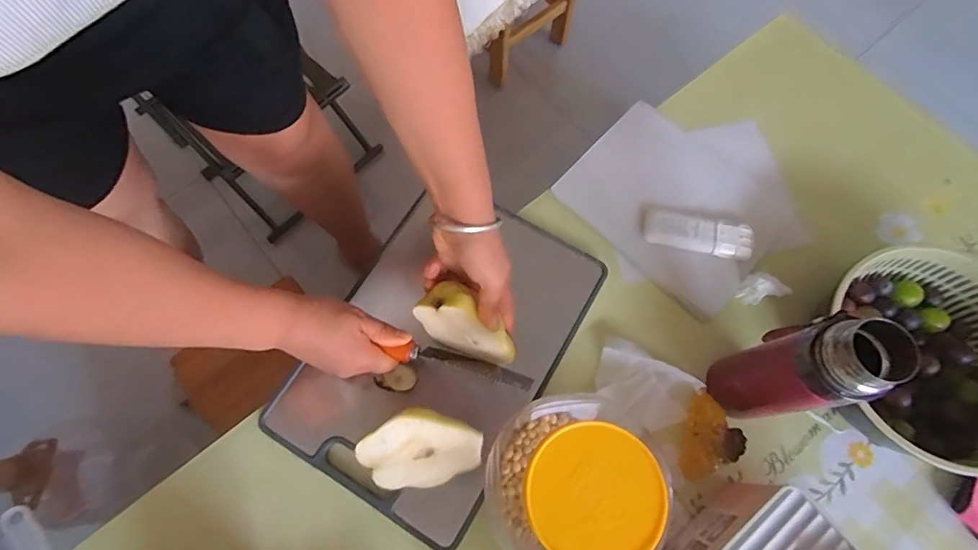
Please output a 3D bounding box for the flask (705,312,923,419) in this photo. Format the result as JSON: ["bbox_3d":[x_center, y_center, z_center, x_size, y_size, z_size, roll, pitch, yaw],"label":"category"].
[{"bbox_3d":[0.270,0.090,0.450,0.063,0.217,0.071,-6,70,-3],"label":"flask"}]

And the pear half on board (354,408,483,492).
[{"bbox_3d":[-0.064,0.160,0.476,0.121,0.035,0.078,-31,101,20],"label":"pear half on board"}]

